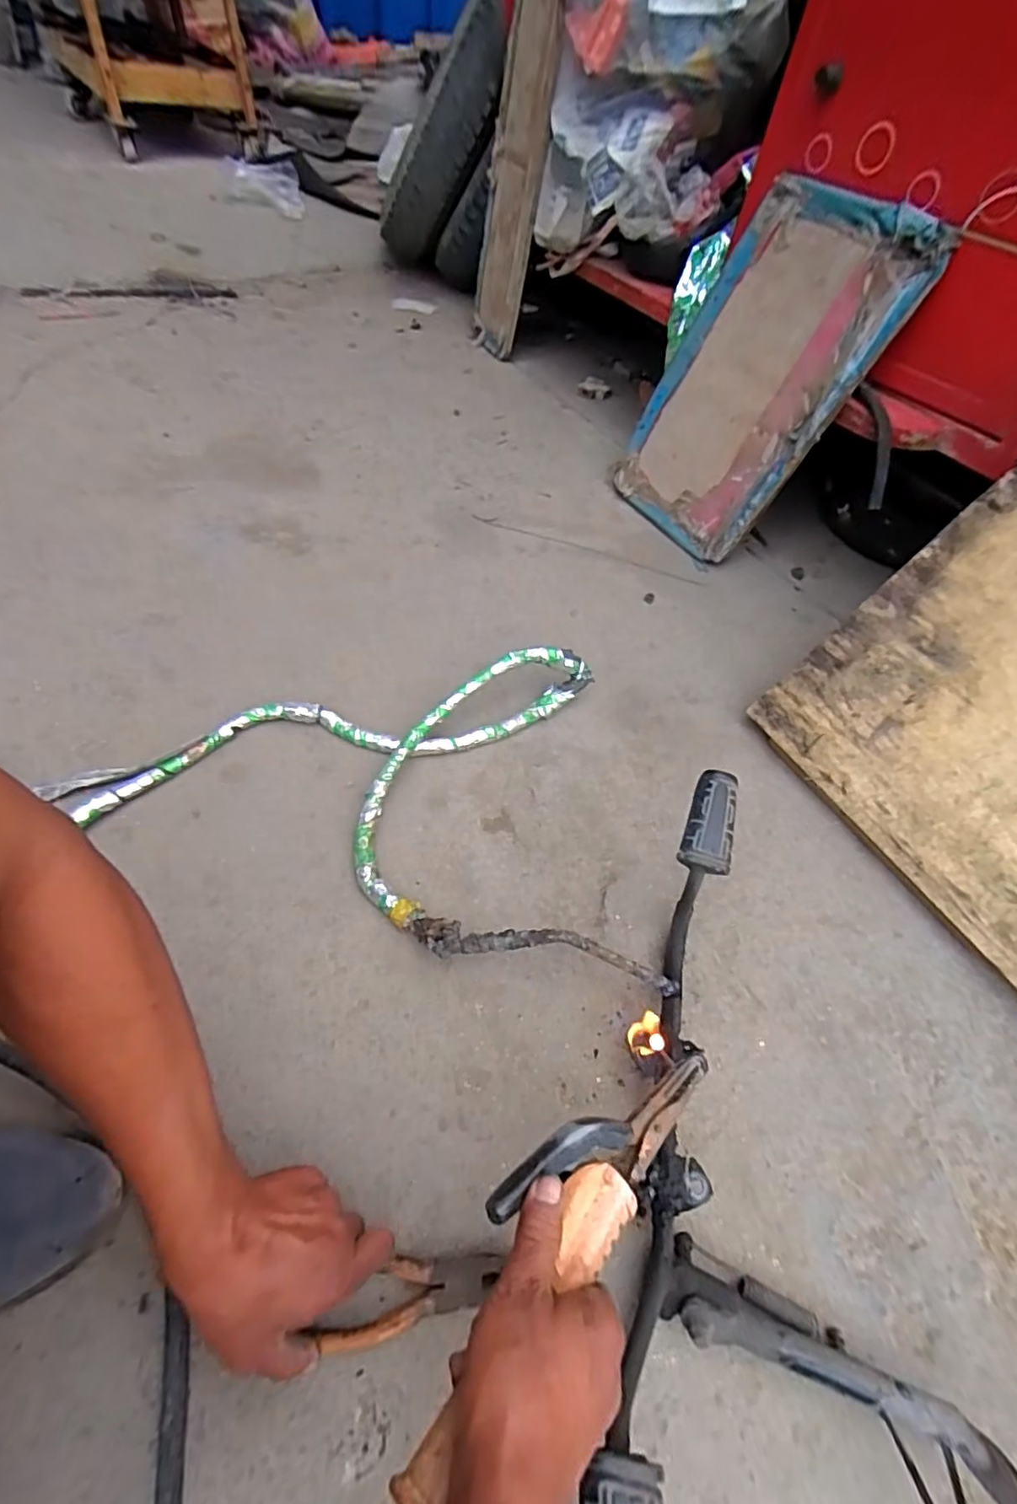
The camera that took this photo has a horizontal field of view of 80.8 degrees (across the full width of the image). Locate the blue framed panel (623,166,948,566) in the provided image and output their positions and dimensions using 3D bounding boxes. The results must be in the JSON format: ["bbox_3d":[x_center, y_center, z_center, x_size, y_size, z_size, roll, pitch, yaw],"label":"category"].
[{"bbox_3d":[0.362,-0.566,0.917,0.043,0.469,0.299,-15,58,-44],"label":"blue framed panel"}]

